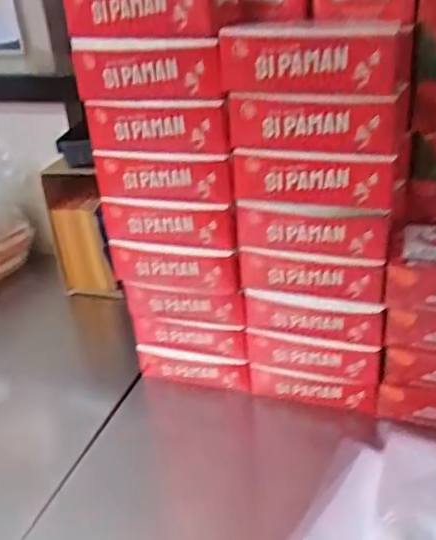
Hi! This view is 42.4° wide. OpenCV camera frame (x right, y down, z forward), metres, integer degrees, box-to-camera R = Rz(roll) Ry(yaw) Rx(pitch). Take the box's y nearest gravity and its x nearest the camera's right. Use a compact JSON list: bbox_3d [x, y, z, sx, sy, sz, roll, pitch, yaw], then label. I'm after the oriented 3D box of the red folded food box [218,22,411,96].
[{"bbox_3d":[0.094,-0.210,0.556,0.185,0.069,0.085,2,30,13],"label":"red folded food box"}]

